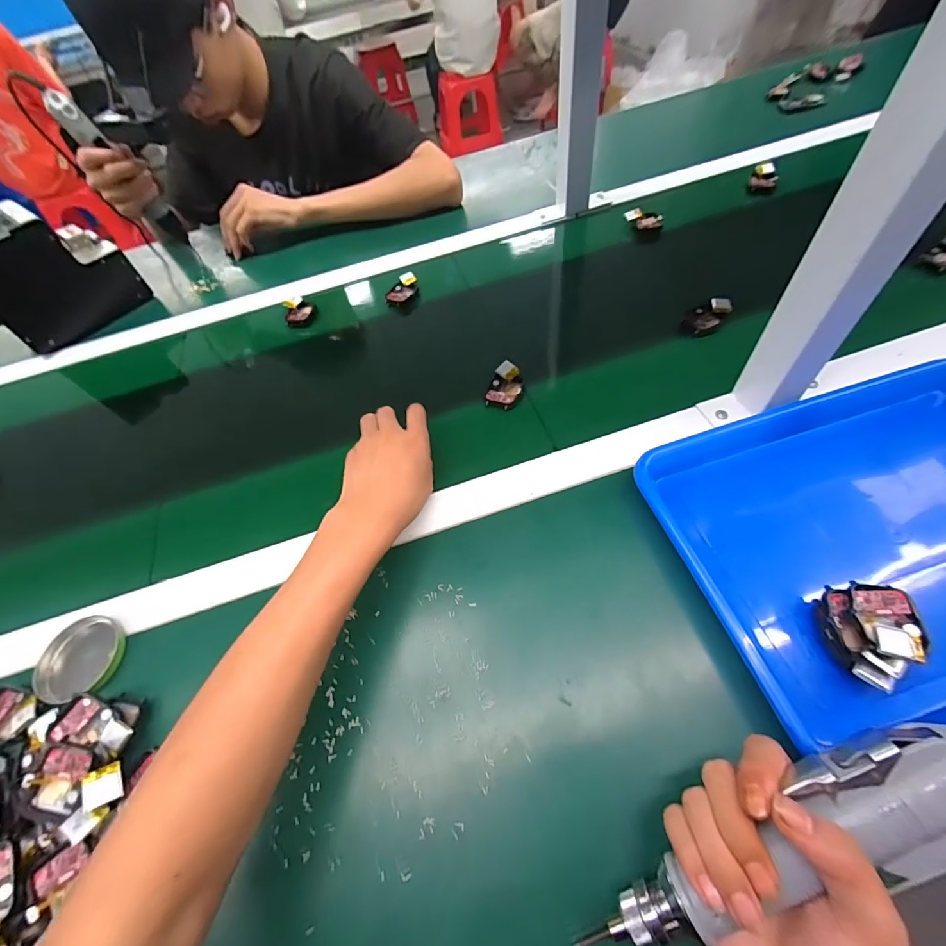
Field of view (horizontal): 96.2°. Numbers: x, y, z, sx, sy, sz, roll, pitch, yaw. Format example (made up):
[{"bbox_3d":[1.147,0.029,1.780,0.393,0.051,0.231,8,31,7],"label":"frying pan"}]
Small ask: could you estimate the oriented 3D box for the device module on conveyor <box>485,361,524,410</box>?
[{"bbox_3d":[0.037,-0.097,0.468,0.036,0.015,0.056,14,60,18],"label":"device module on conveyor"}]

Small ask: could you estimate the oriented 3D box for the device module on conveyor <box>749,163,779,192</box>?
[{"bbox_3d":[0.448,-0.455,0.653,0.036,0.024,0.041,19,61,20],"label":"device module on conveyor"}]

